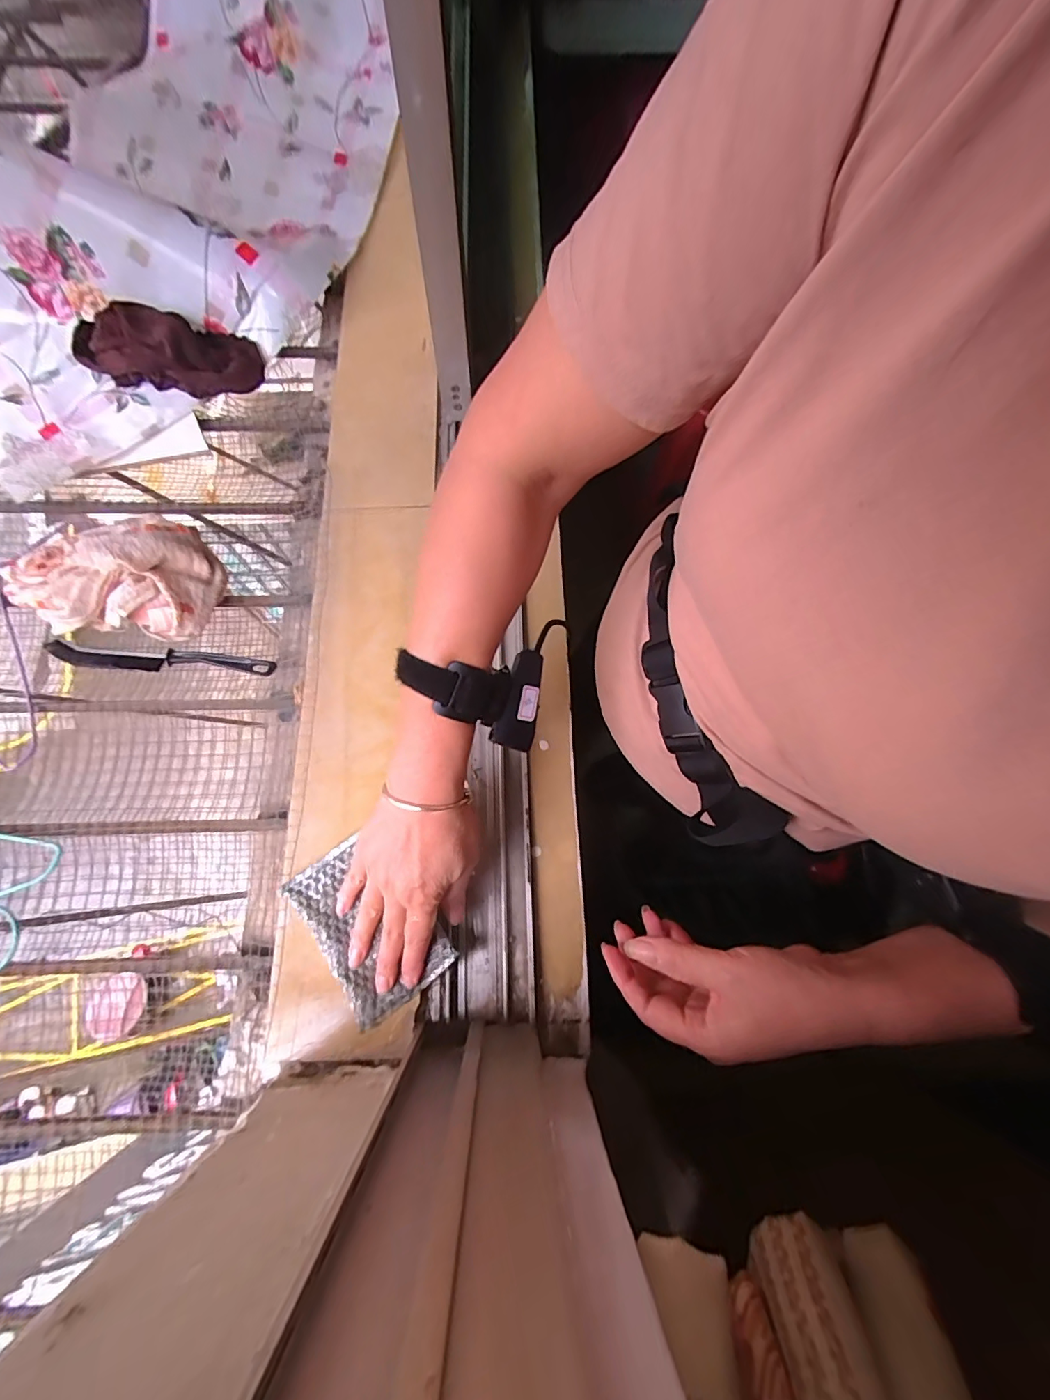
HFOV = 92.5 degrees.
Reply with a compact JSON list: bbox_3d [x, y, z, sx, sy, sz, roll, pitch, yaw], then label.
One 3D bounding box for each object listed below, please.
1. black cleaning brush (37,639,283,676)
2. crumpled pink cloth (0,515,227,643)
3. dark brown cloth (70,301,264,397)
[{"bbox_3d":[-0.347,-0.038,0.476,0.219,0.013,0.022,5,70,0],"label":"black cleaning brush"},{"bbox_3d":[-0.374,-0.126,0.472,0.161,0.067,0.126,4,70,-1],"label":"crumpled pink cloth"},{"bbox_3d":[-0.389,-0.376,0.541,0.187,0.049,0.077,-4,70,-3],"label":"dark brown cloth"}]

